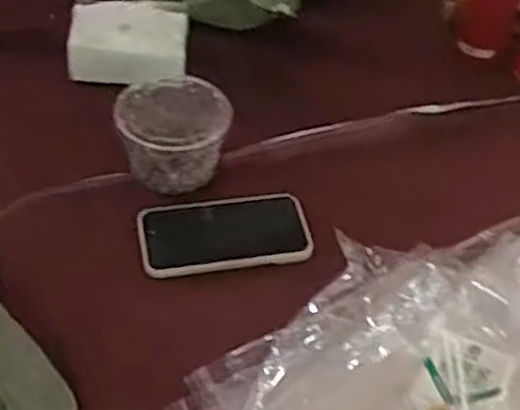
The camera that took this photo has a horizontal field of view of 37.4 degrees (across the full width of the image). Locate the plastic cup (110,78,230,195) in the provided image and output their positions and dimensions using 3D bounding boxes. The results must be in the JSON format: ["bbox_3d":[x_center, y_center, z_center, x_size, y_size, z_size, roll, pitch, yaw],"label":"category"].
[{"bbox_3d":[-0.090,-0.074,0.801,0.111,0.075,0.109,4,47,-4],"label":"plastic cup"}]

